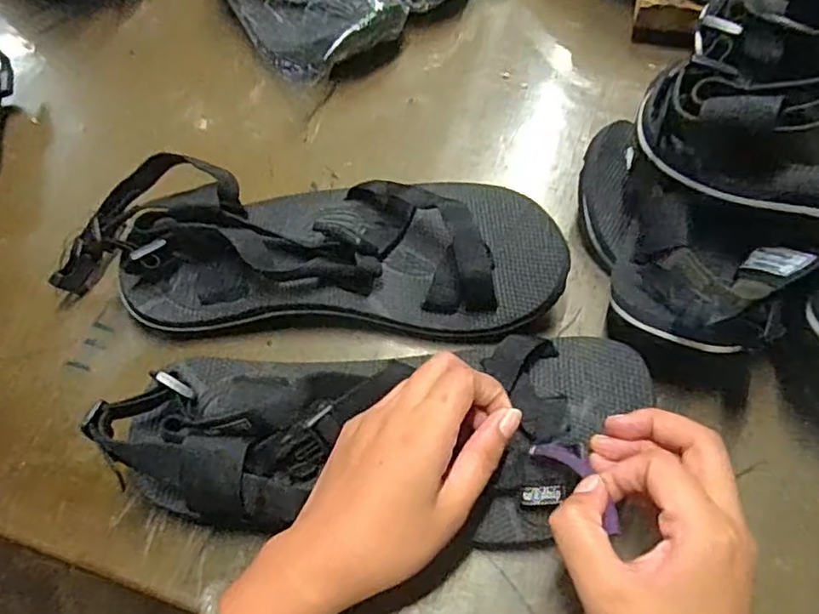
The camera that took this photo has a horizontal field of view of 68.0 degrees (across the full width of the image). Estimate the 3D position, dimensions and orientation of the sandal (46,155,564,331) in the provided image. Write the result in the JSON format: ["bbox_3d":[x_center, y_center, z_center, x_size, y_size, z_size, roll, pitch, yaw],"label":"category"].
[{"bbox_3d":[-0.068,-0.039,0.388,0.323,0.073,0.103,2,63,5],"label":"sandal"}]

